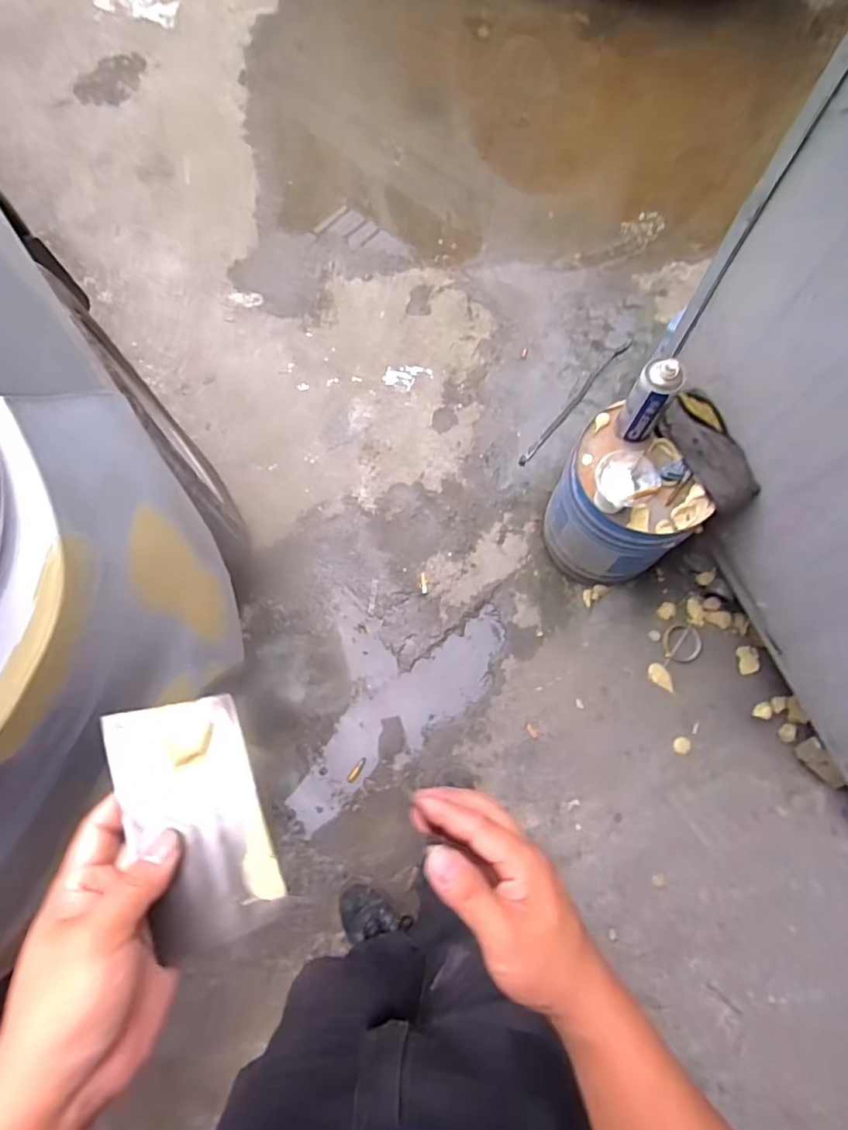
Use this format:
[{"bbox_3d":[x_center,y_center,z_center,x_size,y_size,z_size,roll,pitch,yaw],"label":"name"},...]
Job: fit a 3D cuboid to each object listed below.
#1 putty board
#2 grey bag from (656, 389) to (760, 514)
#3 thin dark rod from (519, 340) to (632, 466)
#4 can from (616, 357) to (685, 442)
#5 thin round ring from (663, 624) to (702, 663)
[{"bbox_3d":[-0.133,0.146,0.319,0.074,0.006,0.134,-19,78,-9],"label":"putty board"},{"bbox_3d":[0.485,-0.202,0.932,0.095,0.074,0.222,-20,76,-5],"label":"grey bag"},{"bbox_3d":[0.388,-0.422,1.412,0.027,0.012,0.457,39,77,11],"label":"thin dark rod"},{"bbox_3d":[0.366,-0.267,0.901,0.066,0.166,0.061,38,78,9],"label":"can"},{"bbox_3d":[0.574,0.173,1.230,0.085,0.006,0.085,0,73,0],"label":"thin round ring"}]

